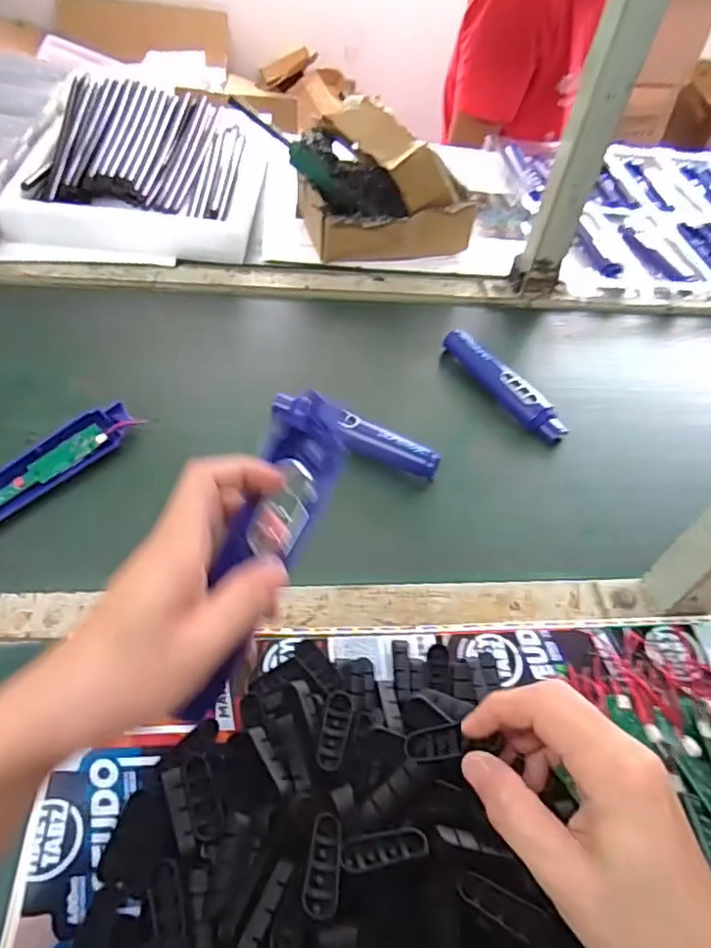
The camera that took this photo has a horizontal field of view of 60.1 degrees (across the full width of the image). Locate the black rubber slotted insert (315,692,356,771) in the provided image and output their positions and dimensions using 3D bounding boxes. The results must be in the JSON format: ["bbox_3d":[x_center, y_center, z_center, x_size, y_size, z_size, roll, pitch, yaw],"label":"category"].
[{"bbox_3d":[-0.012,0.156,0.375,0.017,0.005,0.050,14,40,2],"label":"black rubber slotted insert"}]

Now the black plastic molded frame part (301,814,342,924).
[{"bbox_3d":[-0.016,0.201,0.316,0.017,0.007,0.049,7,36,0],"label":"black plastic molded frame part"}]

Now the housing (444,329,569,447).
[{"bbox_3d":[0.160,-0.097,0.667,0.032,0.032,0.167,-23,57,-26],"label":"housing"}]

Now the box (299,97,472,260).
[{"bbox_3d":[0.033,-0.385,0.801,0.205,0.119,0.189,-7,51,-15],"label":"box"}]

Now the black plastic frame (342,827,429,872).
[{"bbox_3d":[0.015,0.202,0.333,0.046,0.013,0.017,-5,51,-13],"label":"black plastic frame"}]

